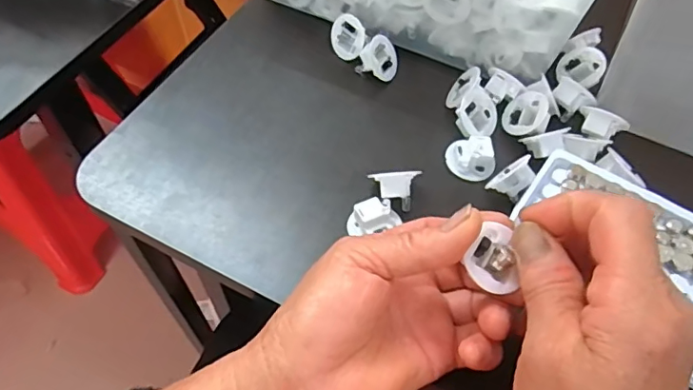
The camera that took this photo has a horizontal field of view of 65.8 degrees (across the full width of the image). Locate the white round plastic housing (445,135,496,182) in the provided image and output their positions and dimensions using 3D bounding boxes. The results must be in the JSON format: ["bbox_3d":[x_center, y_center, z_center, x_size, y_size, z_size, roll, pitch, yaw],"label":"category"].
[{"bbox_3d":[0.082,-0.027,0.350,0.032,0.020,0.026,16,58,9],"label":"white round plastic housing"}]

